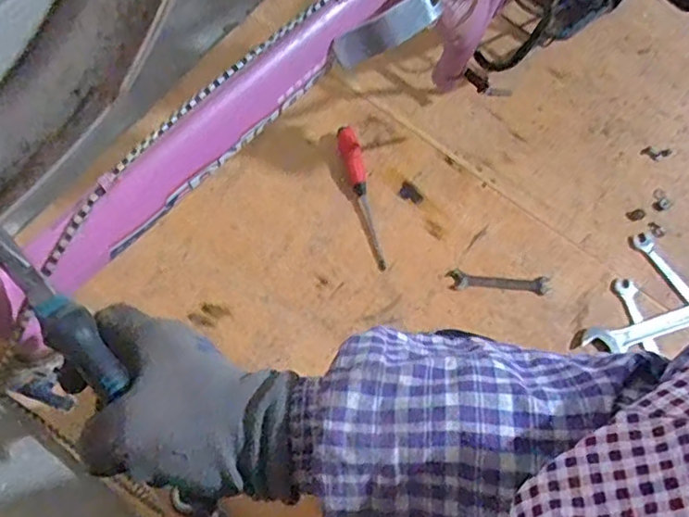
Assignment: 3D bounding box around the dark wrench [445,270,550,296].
[{"bbox_3d":[0.224,0.035,0.860,0.142,0.011,0.029,5,71,0],"label":"dark wrench"}]

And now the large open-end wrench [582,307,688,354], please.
[{"bbox_3d":[0.486,0.083,0.843,0.296,0.016,0.059,-18,72,-8],"label":"large open-end wrench"}]

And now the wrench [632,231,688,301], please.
[{"bbox_3d":[0.488,0.027,0.874,0.034,0.007,0.162,-31,73,-11],"label":"wrench"}]

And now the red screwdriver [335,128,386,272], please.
[{"bbox_3d":[0.029,-0.094,0.884,0.031,0.038,0.220,-13,72,-6],"label":"red screwdriver"}]

